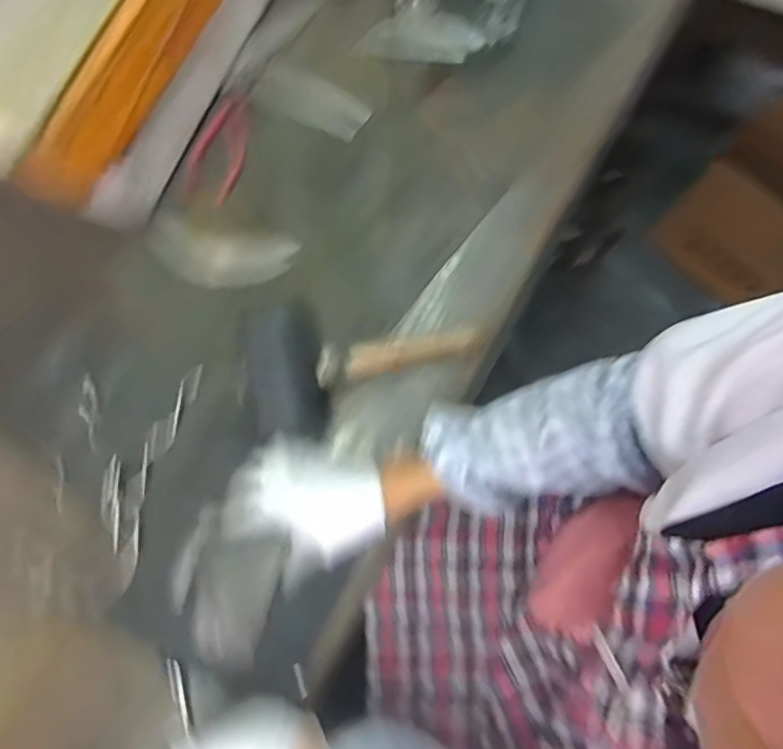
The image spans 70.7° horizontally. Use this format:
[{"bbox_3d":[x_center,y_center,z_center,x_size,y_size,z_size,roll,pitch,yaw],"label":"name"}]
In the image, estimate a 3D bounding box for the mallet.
[{"bbox_3d":[-0.025,-0.017,0.546,0.231,0.064,0.120,-15,76,-5],"label":"mallet"}]

